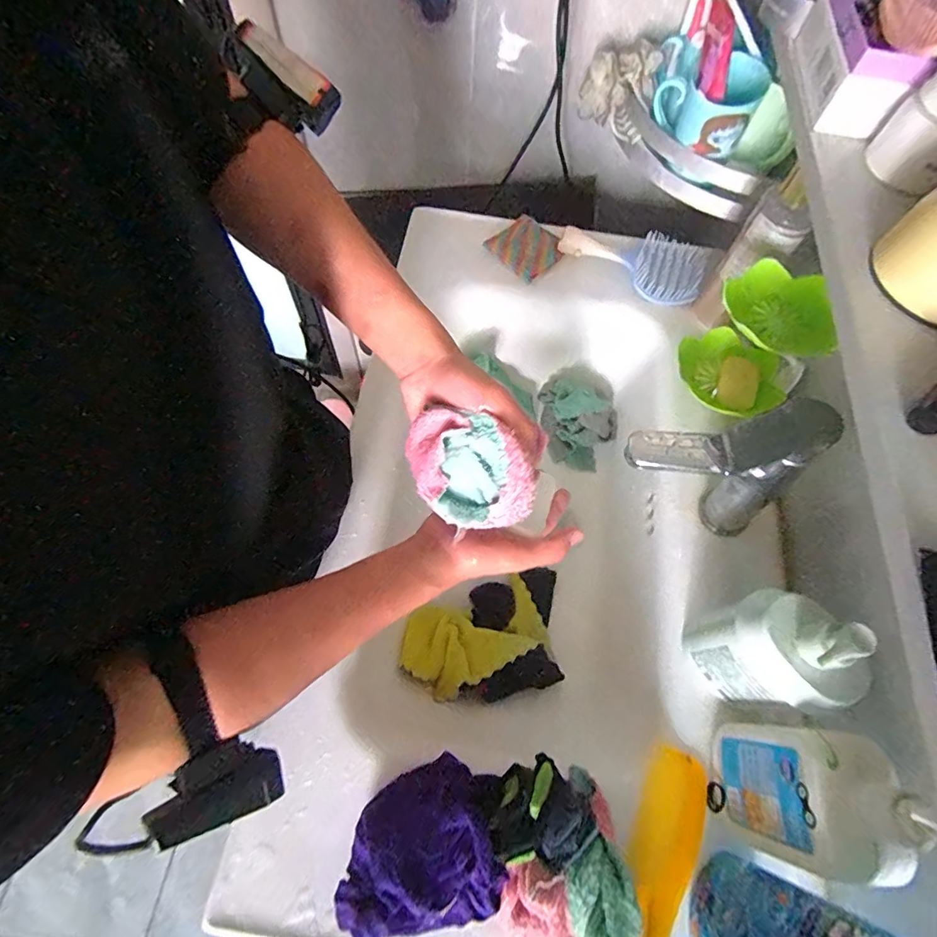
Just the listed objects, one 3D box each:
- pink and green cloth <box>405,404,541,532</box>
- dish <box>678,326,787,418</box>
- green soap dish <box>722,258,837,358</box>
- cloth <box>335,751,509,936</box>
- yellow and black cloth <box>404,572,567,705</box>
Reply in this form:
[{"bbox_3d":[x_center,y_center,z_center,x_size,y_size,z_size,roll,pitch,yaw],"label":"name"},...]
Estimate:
[{"bbox_3d":[0.000,0.001,0.359,0.083,0.058,0.077,-8,66,-7],"label":"pink and green cloth"},{"bbox_3d":[0.280,-0.103,0.523,0.091,0.033,0.110,-39,73,-19],"label":"dish"},{"bbox_3d":[0.289,-0.148,0.454,0.101,0.018,0.098,1,65,-3],"label":"green soap dish"},{"bbox_3d":[-0.034,0.283,0.357,0.126,0.047,0.101,-20,68,-12],"label":"cloth"},{"bbox_3d":[0.023,0.185,0.533,0.182,0.065,0.121,-11,66,-8],"label":"yellow and black cloth"}]

